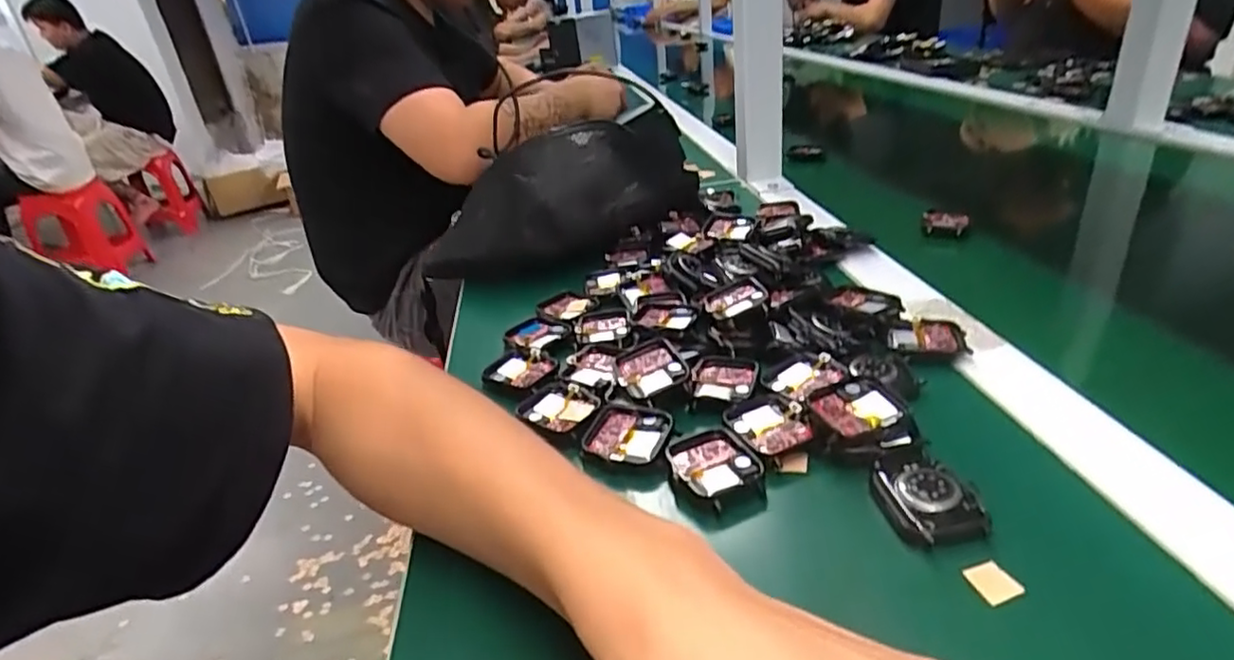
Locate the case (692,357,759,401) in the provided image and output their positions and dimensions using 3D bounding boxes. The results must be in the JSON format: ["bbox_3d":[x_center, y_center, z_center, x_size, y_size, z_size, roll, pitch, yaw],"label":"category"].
[{"bbox_3d":[0.061,0.028,0.369,0.035,0.008,0.034,3,30,18],"label":"case"}]

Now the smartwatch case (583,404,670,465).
[{"bbox_3d":[0.005,0.052,0.335,0.044,0.006,0.036,6,31,23],"label":"smartwatch case"}]

